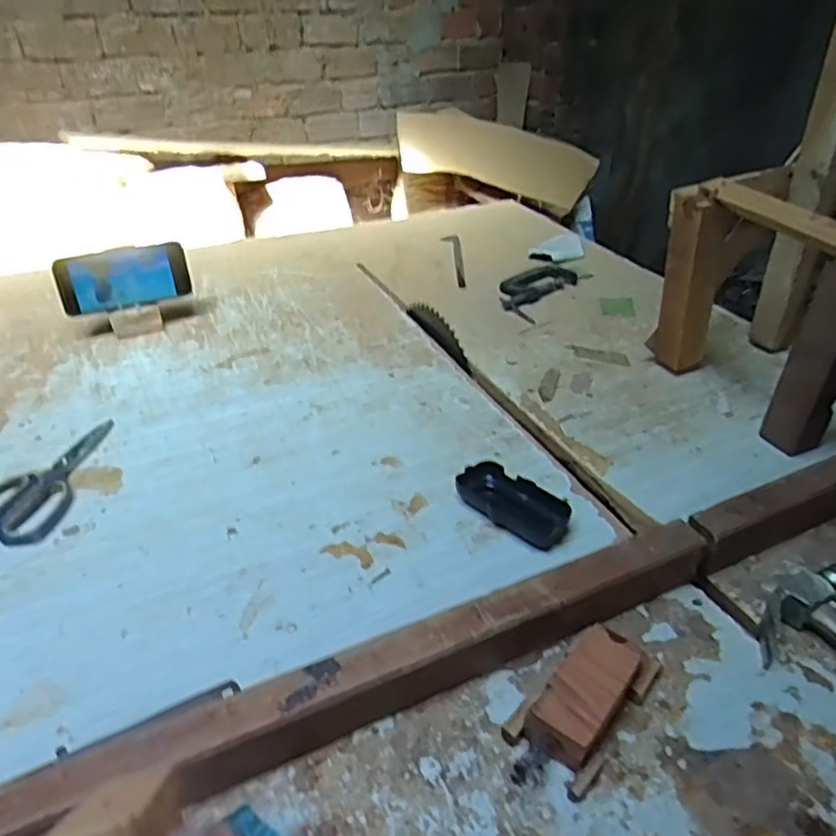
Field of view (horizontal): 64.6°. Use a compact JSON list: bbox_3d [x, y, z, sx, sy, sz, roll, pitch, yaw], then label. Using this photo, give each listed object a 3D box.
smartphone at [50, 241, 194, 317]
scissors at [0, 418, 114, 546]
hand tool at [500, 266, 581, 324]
[{"bbox_3d":[-0.395,-0.187,0.890,0.165,0.077,0.016,-18,18,-24],"label":"smartphone"},{"bbox_3d":[-0.368,0.054,0.663,0.087,0.009,0.186,5,34,5],"label":"scissors"},{"bbox_3d":[0.182,-0.207,1.055,0.092,0.019,0.200,21,38,27],"label":"hand tool"}]

